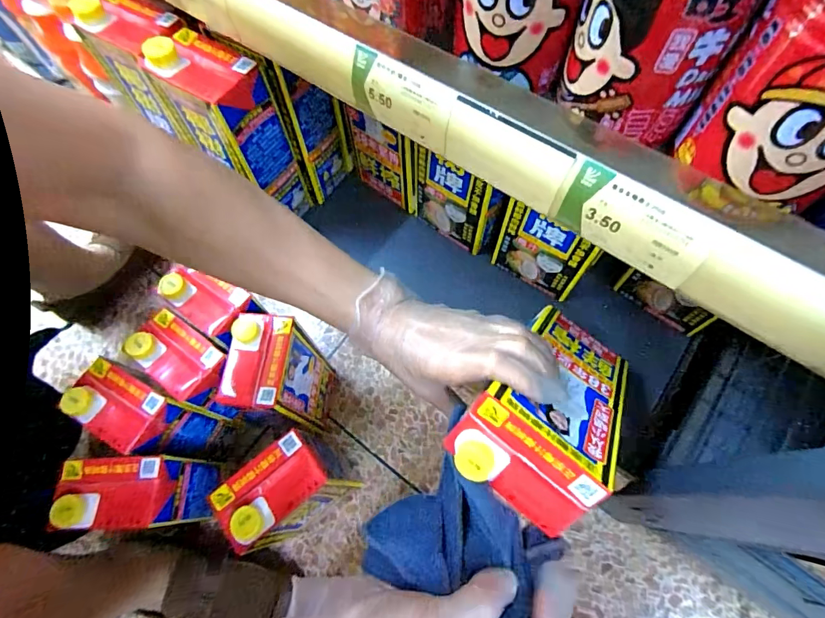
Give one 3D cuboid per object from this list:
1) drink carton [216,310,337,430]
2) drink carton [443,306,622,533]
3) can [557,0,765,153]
[{"bbox_3d":[-0.146,0.083,0.505,0.064,0.206,0.092,5,68,5],"label":"drink carton"},{"bbox_3d":[0.111,0.069,0.335,0.090,0.062,0.191,36,36,15],"label":"drink carton"},{"bbox_3d":[0.100,-0.125,0.182,0.057,0.093,0.061,7,68,5],"label":"can"}]

